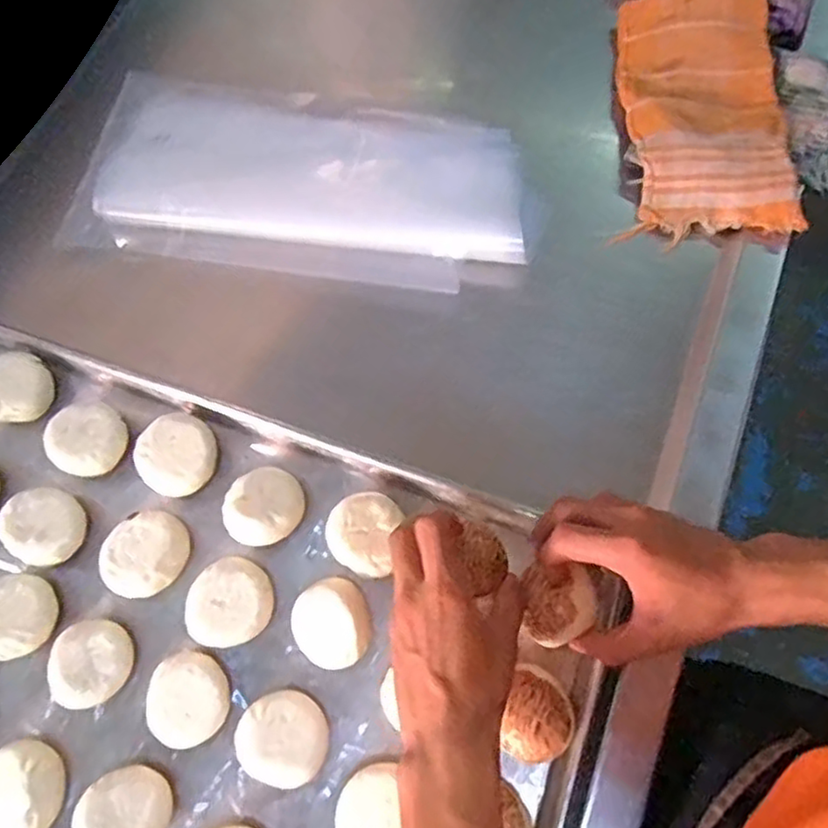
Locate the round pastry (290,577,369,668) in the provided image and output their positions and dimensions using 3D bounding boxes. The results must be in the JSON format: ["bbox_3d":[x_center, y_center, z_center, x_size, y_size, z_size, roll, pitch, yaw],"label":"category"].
[{"bbox_3d":[-0.057,0.143,0.470,0.051,0.029,0.056,0,72,1],"label":"round pastry"}]

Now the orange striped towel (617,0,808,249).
[{"bbox_3d":[0.255,-0.280,0.611,0.136,0.039,0.272,-1,72,0],"label":"orange striped towel"}]

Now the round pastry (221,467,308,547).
[{"bbox_3d":[-0.107,0.068,0.495,0.055,0.035,0.051,0,72,1],"label":"round pastry"}]

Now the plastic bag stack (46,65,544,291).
[{"bbox_3d":[-0.093,-0.201,0.596,0.375,0.025,0.175,10,72,4],"label":"plastic bag stack"}]

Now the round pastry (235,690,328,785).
[{"bbox_3d":[-0.084,0.209,0.447,0.055,0.036,0.053,0,72,1],"label":"round pastry"}]

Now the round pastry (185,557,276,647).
[{"bbox_3d":[-0.125,0.130,0.475,0.054,0.033,0.055,0,72,1],"label":"round pastry"}]

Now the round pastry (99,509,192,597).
[{"bbox_3d":[-0.189,0.099,0.488,0.058,0.036,0.057,0,72,1],"label":"round pastry"}]

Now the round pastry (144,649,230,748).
[{"bbox_3d":[-0.150,0.189,0.459,0.051,0.030,0.056,0,72,1],"label":"round pastry"}]

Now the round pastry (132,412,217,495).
[{"bbox_3d":[-0.173,0.033,0.510,0.056,0.033,0.057,0,72,1],"label":"round pastry"}]

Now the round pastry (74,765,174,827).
[{"bbox_3d":[-0.181,0.251,0.434,0.051,0.031,0.049,0,72,1],"label":"round pastry"}]

